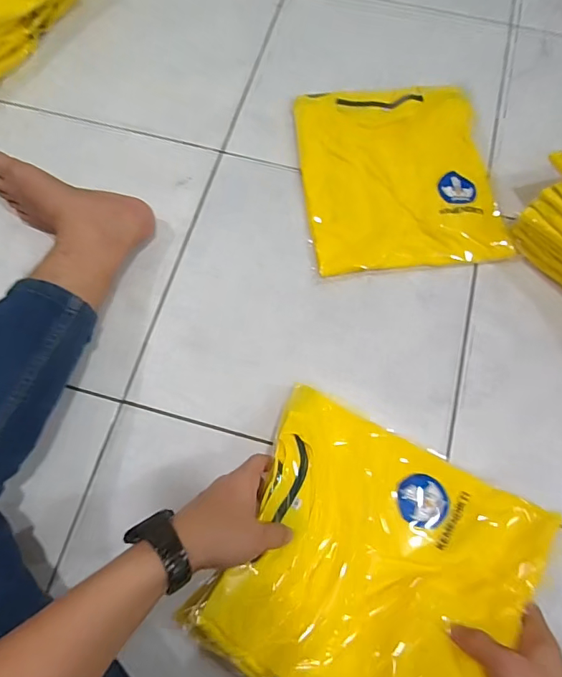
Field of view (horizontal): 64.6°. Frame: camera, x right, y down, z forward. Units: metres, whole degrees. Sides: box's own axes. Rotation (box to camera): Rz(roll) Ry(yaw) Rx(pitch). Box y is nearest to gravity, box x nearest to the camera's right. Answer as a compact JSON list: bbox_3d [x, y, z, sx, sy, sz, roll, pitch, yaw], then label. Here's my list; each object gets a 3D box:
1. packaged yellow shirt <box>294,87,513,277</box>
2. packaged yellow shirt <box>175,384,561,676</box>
[{"bbox_3d":[0.163,-0.242,0.644,0.256,0.031,0.300,-5,71,-2],"label":"packaged yellow shirt"},{"bbox_3d":[0.098,0.207,0.423,0.293,0.089,0.270,26,60,8],"label":"packaged yellow shirt"}]

